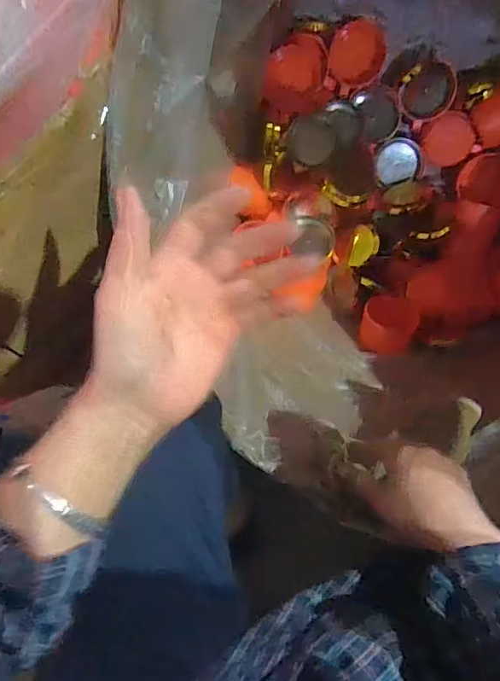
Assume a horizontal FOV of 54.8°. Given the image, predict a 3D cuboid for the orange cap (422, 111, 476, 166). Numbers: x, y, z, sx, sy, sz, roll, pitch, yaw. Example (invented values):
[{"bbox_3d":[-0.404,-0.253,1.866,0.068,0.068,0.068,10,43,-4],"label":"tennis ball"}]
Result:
[{"bbox_3d":[0.345,-0.350,0.840,0.078,0.045,0.080,-17,109,31],"label":"orange cap"}]

